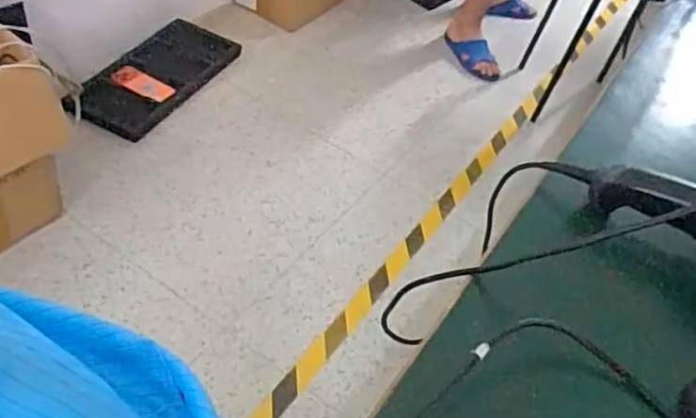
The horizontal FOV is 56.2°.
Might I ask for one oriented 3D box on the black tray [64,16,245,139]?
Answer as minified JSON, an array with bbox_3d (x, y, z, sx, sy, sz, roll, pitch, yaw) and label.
[{"bbox_3d":[-0.484,-0.341,1.671,0.206,0.031,0.455,32,52,4],"label":"black tray"}]

